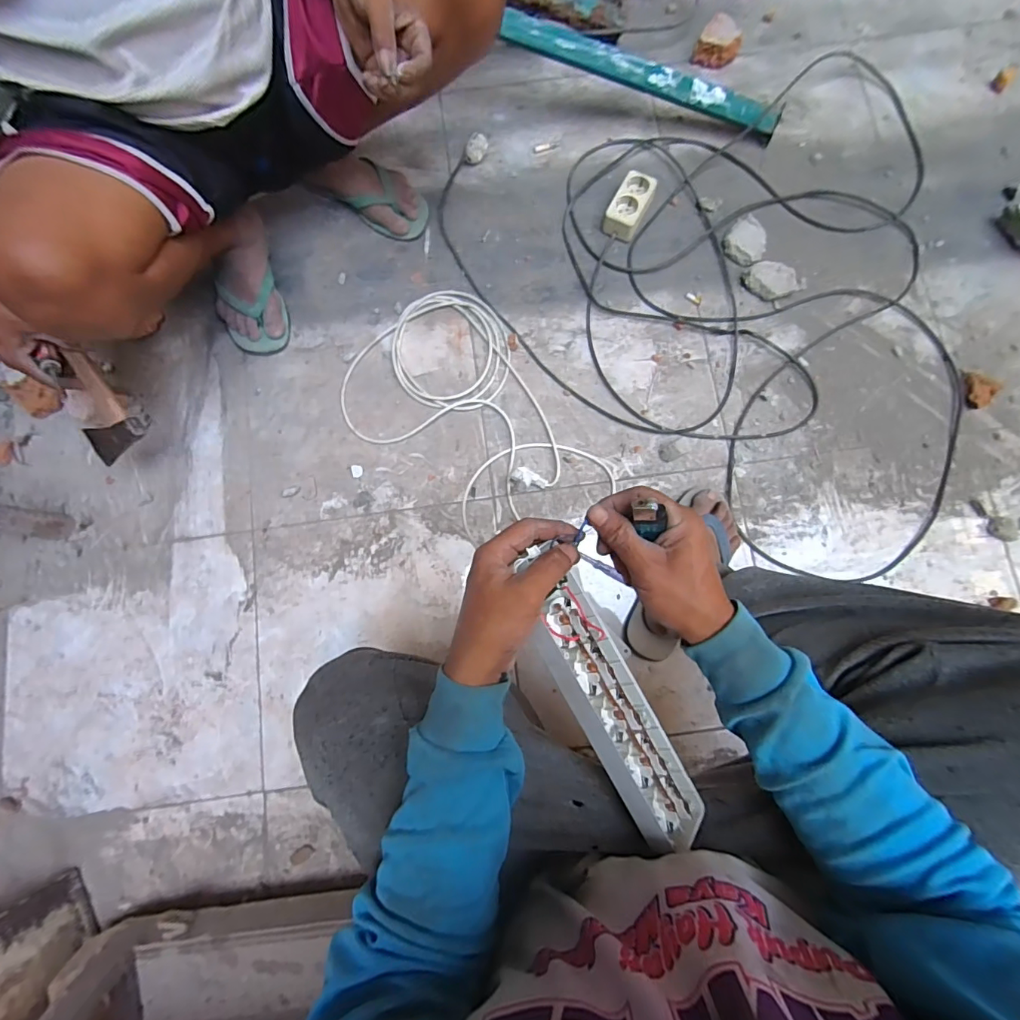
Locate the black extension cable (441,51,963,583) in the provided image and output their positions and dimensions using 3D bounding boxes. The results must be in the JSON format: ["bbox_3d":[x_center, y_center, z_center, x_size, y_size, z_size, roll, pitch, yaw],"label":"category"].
[{"bbox_3d":[0.447,-0.456,0.816,0.975,0.034,0.816,44,83,7],"label":"black extension cable"}]

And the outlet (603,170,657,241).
[{"bbox_3d":[0.209,-0.533,0.828,0.059,0.035,0.109,27,82,5],"label":"outlet"}]

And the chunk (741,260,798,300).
[{"bbox_3d":[0.444,-0.392,0.802,0.080,0.031,0.054,44,83,7],"label":"chunk"}]

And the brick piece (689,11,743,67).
[{"bbox_3d":[0.394,-0.883,0.887,0.081,0.039,0.072,19,81,4],"label":"brick piece"}]

